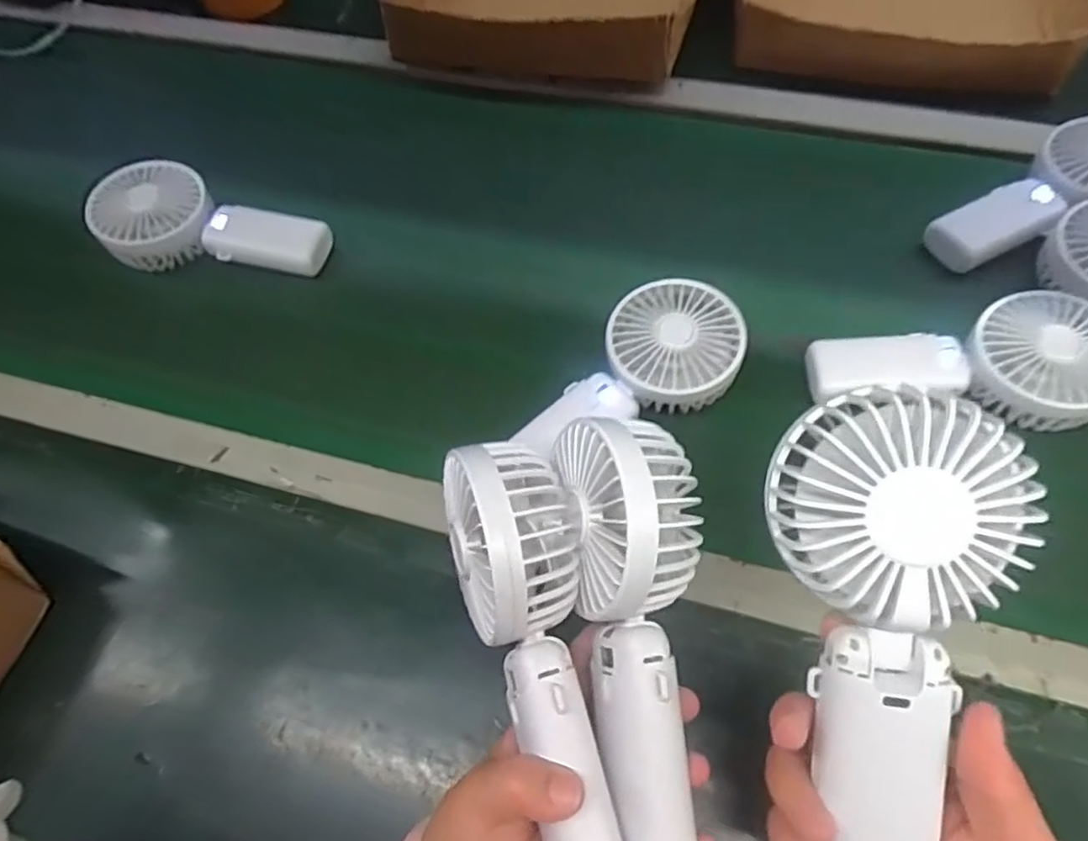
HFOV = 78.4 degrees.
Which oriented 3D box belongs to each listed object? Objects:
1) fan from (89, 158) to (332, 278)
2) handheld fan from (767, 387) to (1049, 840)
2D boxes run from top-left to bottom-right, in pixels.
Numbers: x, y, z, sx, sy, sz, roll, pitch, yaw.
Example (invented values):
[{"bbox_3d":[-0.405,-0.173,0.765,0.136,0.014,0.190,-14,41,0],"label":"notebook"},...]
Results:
[{"bbox_3d":[-0.273,-0.159,0.557,0.189,0.068,0.085,16,63,12],"label":"fan"},{"bbox_3d":[0.129,0.077,0.244,0.081,0.033,0.176,0,96,4],"label":"handheld fan"}]

